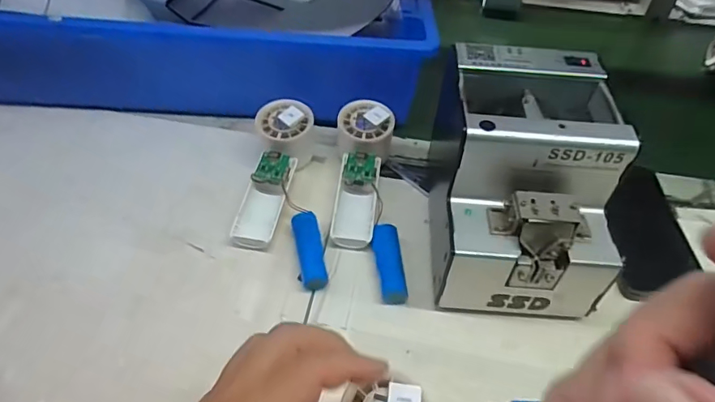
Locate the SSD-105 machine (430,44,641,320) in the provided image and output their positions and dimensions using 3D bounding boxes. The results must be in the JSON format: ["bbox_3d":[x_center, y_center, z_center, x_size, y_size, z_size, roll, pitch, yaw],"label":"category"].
[{"bbox_3d":[0.129,-0.007,0.402,0.131,0.151,0.196,10,47,5],"label":"SSD-105 machine"}]

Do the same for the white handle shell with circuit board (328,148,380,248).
[{"bbox_3d":[0.000,-0.002,0.465,0.041,0.037,0.099,6,46,3],"label":"white handle shell with circuit board"}]

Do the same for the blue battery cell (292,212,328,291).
[{"bbox_3d":[-0.043,0.045,0.433,0.022,0.018,0.073,-7,47,-11],"label":"blue battery cell"}]

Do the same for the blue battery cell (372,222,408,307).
[{"bbox_3d":[0.027,0.056,0.429,0.024,0.018,0.078,-1,47,-5],"label":"blue battery cell"}]

